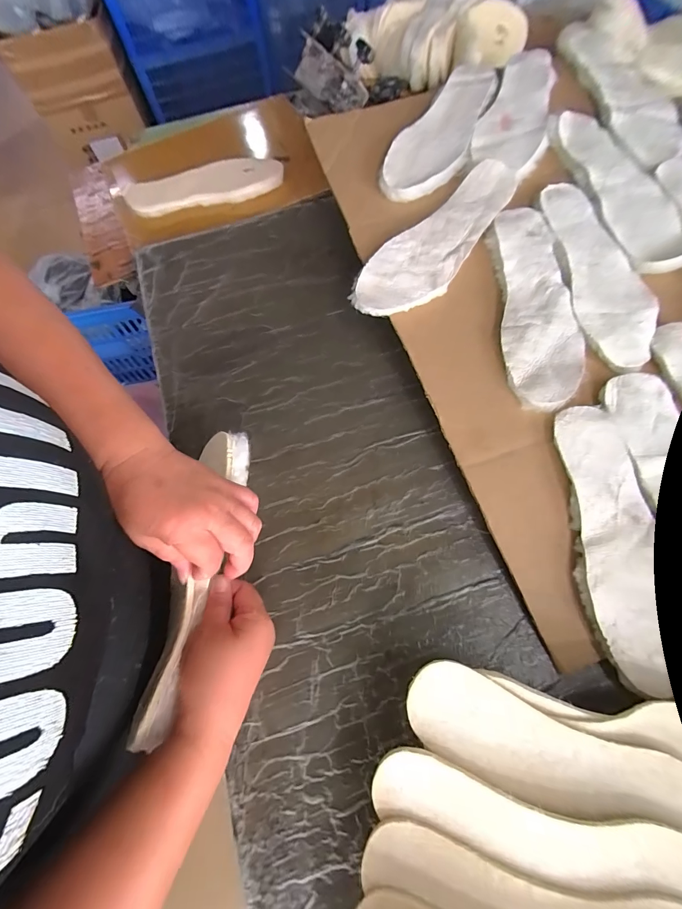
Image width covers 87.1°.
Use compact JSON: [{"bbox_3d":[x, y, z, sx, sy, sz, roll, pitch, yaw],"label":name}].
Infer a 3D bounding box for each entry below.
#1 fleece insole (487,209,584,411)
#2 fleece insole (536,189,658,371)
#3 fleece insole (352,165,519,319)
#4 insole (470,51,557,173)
[{"bbox_3d":[0.237,-0.185,0.438,0.085,0.010,0.271,-1,74,4],"label":"fleece insole"},{"bbox_3d":[0.323,-0.232,0.449,0.091,0.012,0.271,-8,75,-1],"label":"fleece insole"},{"bbox_3d":[0.131,-0.276,0.466,0.276,0.012,0.091,-44,80,-7],"label":"fleece insole"},{"bbox_3d":[0.263,-0.510,0.526,0.094,0.025,0.260,23,70,13],"label":"insole"}]

